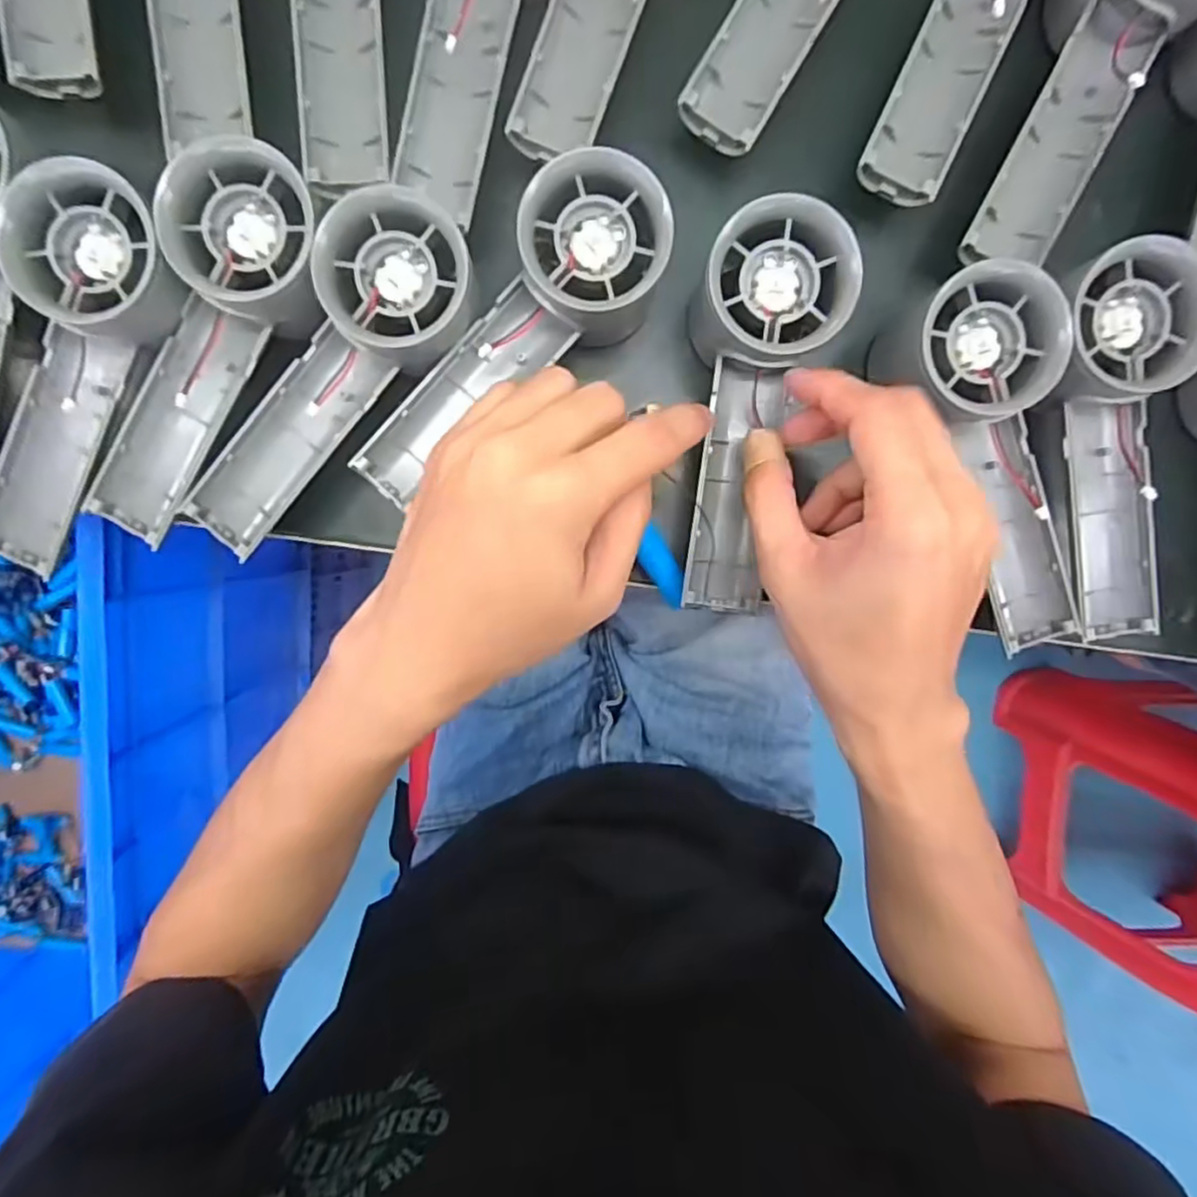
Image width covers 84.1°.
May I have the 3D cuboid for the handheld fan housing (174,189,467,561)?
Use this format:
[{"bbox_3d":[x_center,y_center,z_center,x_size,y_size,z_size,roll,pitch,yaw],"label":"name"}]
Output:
[{"bbox_3d":[-0.111,-0.088,0.269,0.054,0.028,0.156,41,106,-5],"label":"handheld fan housing"}]

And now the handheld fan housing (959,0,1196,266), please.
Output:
[{"bbox_3d":[0.201,-0.208,0.269,0.058,0.040,0.155,22,107,-4],"label":"handheld fan housing"}]

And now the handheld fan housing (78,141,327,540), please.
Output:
[{"bbox_3d":[-0.157,-0.095,0.265,0.055,0.027,0.155,31,107,-5],"label":"handheld fan housing"}]

